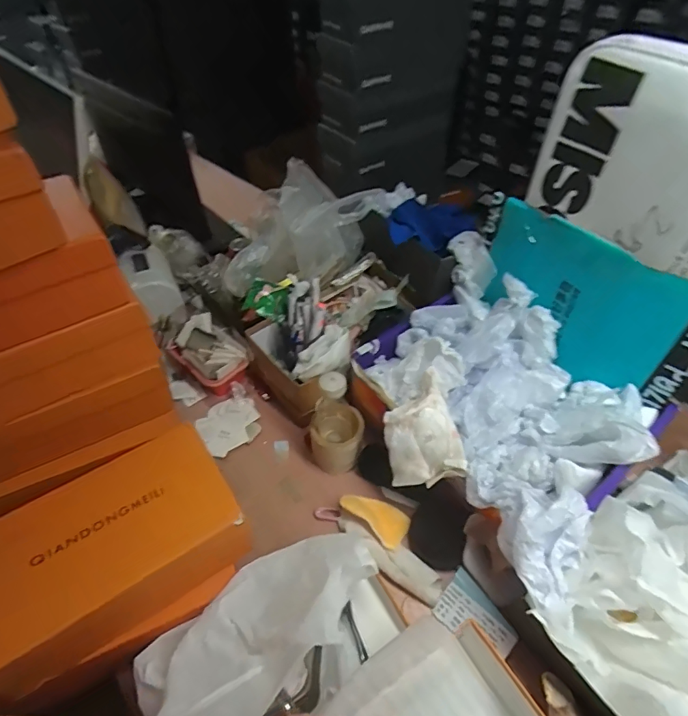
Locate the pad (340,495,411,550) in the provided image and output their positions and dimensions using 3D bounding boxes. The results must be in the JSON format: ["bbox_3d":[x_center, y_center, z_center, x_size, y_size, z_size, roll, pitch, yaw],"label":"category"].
[{"bbox_3d":[0.050,0.238,0.702,0.100,0.034,0.060,32,56,29],"label":"pad"}]

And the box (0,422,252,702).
[{"bbox_3d":[-0.272,0.234,0.558,0.272,0.117,0.179,-26,50,-20],"label":"box"}]

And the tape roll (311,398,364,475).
[{"bbox_3d":[-0.012,0.126,0.770,0.086,0.096,0.097,1,47,4],"label":"tape roll"}]

